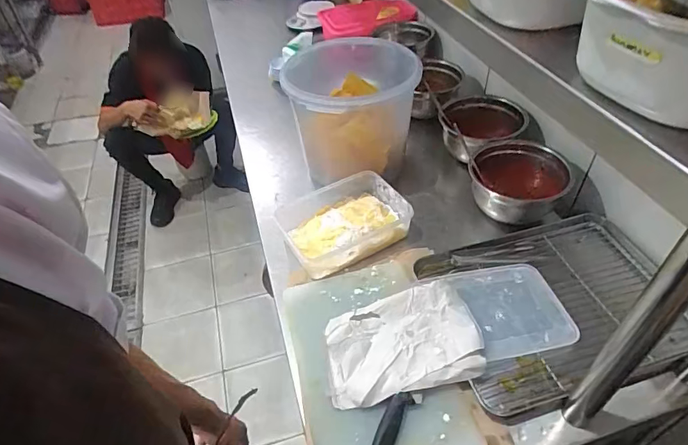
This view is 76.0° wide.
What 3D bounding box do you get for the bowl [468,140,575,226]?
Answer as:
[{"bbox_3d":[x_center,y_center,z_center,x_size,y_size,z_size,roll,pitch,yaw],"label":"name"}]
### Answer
[{"bbox_3d":[0.347,-0.077,0.894,0.176,0.093,0.169,-1,45,1],"label":"bowl"}]

